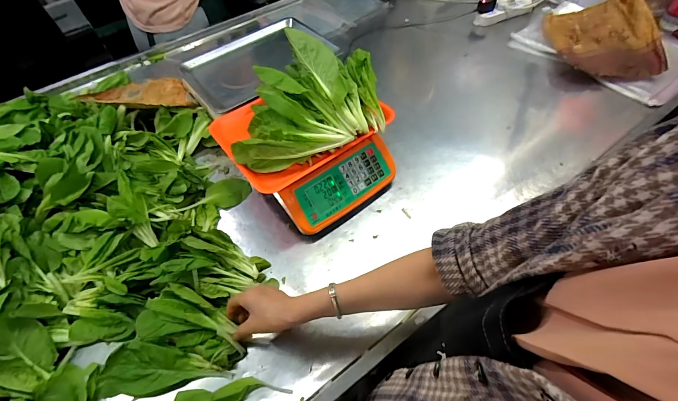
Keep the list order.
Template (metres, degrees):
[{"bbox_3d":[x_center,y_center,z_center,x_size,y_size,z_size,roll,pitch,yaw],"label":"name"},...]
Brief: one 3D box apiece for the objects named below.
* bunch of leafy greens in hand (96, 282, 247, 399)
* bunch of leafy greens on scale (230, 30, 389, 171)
[{"bbox_3d":[-0.252,0.204,0.477,0.192,0.078,0.120,-11,50,-7],"label":"bunch of leafy greens in hand"},{"bbox_3d":[-0.061,-0.182,0.577,0.275,0.122,0.198,-12,50,-7],"label":"bunch of leafy greens on scale"}]

